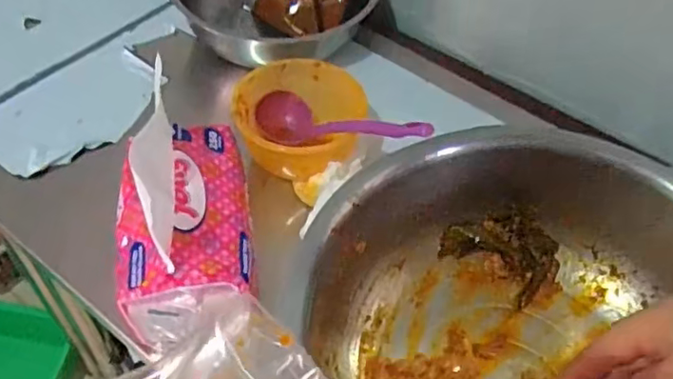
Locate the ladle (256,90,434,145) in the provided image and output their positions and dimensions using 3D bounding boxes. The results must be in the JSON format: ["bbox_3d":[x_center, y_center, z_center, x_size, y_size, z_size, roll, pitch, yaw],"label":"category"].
[{"bbox_3d":[0.001,-0.068,0.613,0.044,0.056,0.241,-36,29,-29],"label":"ladle"}]

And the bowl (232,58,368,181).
[{"bbox_3d":[-0.041,-0.072,0.650,0.132,0.070,0.124,3,50,-4],"label":"bowl"}]

